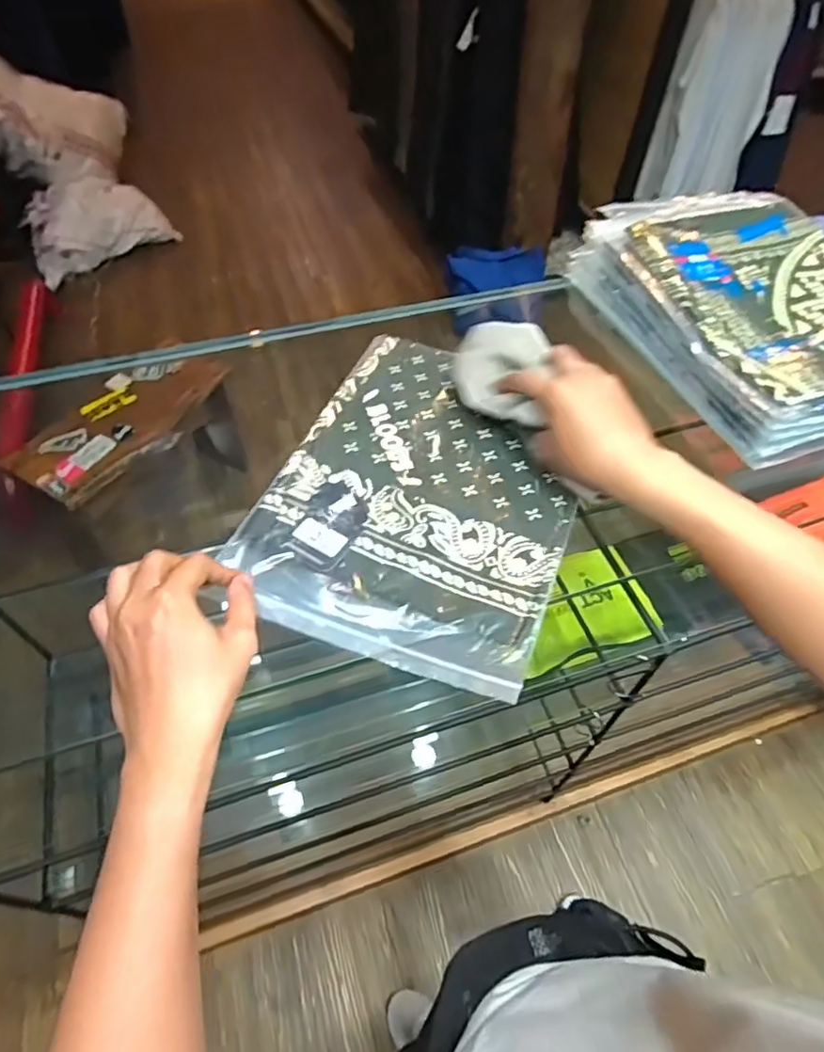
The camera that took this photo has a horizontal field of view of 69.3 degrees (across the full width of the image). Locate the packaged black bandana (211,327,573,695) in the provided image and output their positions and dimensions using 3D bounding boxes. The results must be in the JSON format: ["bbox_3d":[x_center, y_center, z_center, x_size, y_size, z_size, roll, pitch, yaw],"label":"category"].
[{"bbox_3d":[0.015,-0.036,0.509,0.240,0.013,0.323,19,54,12],"label":"packaged black bandana"}]

